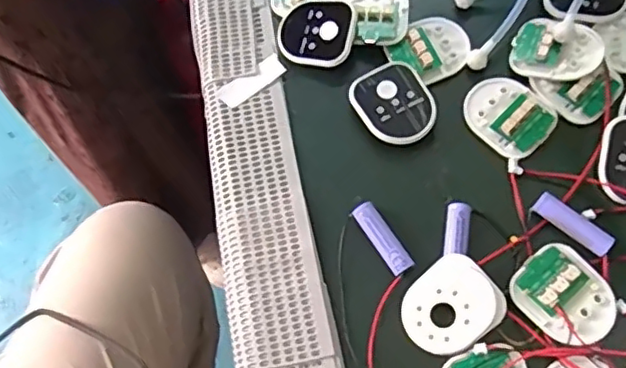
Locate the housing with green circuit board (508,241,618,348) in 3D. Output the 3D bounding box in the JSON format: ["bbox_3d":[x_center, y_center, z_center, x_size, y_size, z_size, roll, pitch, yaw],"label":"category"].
[{"bbox_3d":[0.150,0.067,0.366,0.048,0.014,0.057,-41,72,-13],"label":"housing with green circuit board"}]

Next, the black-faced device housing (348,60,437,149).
[{"bbox_3d":[0.055,-0.054,0.419,0.049,0.010,0.057,-24,69,-7],"label":"black-faced device housing"}]

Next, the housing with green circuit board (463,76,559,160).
[{"bbox_3d":[0.132,-0.048,0.414,0.050,0.012,0.057,-41,72,-13],"label":"housing with green circuit board"}]

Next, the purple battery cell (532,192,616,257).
[{"bbox_3d":[0.161,0.026,0.383,0.050,0.015,0.015,39,75,16],"label":"purple battery cell"}]

